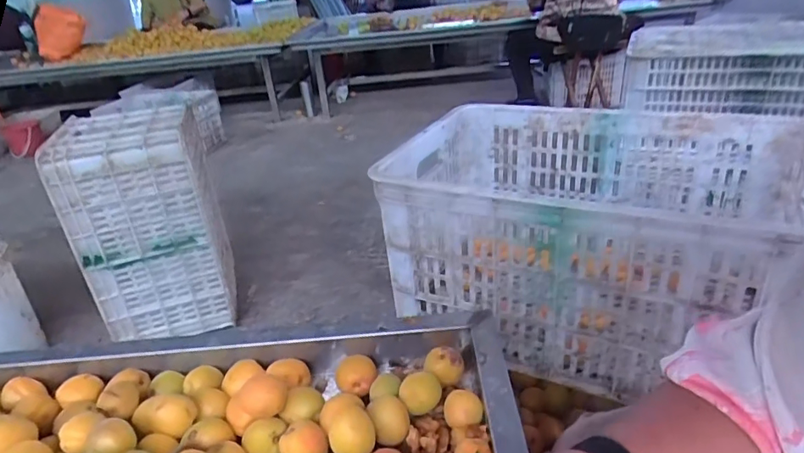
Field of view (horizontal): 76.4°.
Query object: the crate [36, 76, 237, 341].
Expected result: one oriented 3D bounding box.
[{"bbox_3d":[-0.557,-0.012,1.173,0.269,0.456,0.289,-7,28,-3],"label":"crate"}]

